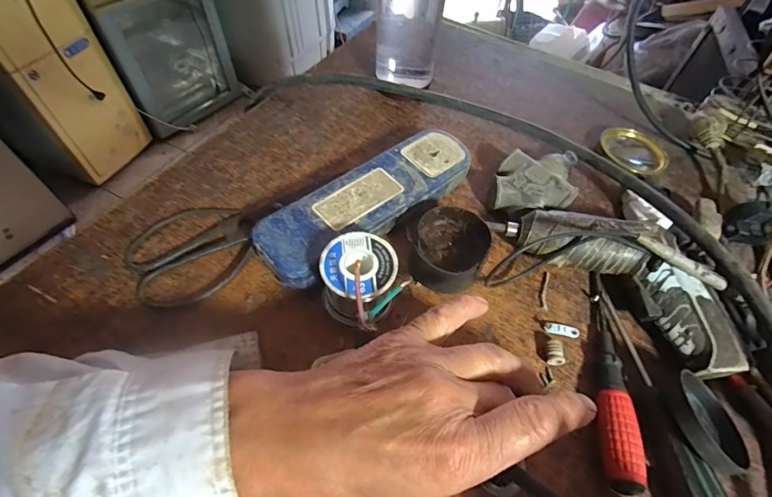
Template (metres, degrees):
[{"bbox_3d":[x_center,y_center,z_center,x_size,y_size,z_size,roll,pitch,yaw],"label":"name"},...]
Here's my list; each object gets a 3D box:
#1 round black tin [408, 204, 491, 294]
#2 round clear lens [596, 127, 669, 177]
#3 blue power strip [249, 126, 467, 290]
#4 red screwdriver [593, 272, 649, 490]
[{"bbox_3d":[0.048,0.004,0.310,0.055,0.041,0.064,18,56,11],"label":"round black tin"},{"bbox_3d":[0.251,-0.099,0.400,0.066,0.016,0.051,34,60,21],"label":"round clear lens"},{"bbox_3d":[-0.012,-0.039,0.333,0.199,0.030,0.060,-35,62,-24],"label":"blue power strip"},{"bbox_3d":[0.152,0.080,0.273,0.021,0.018,0.155,9,54,5],"label":"red screwdriver"}]

